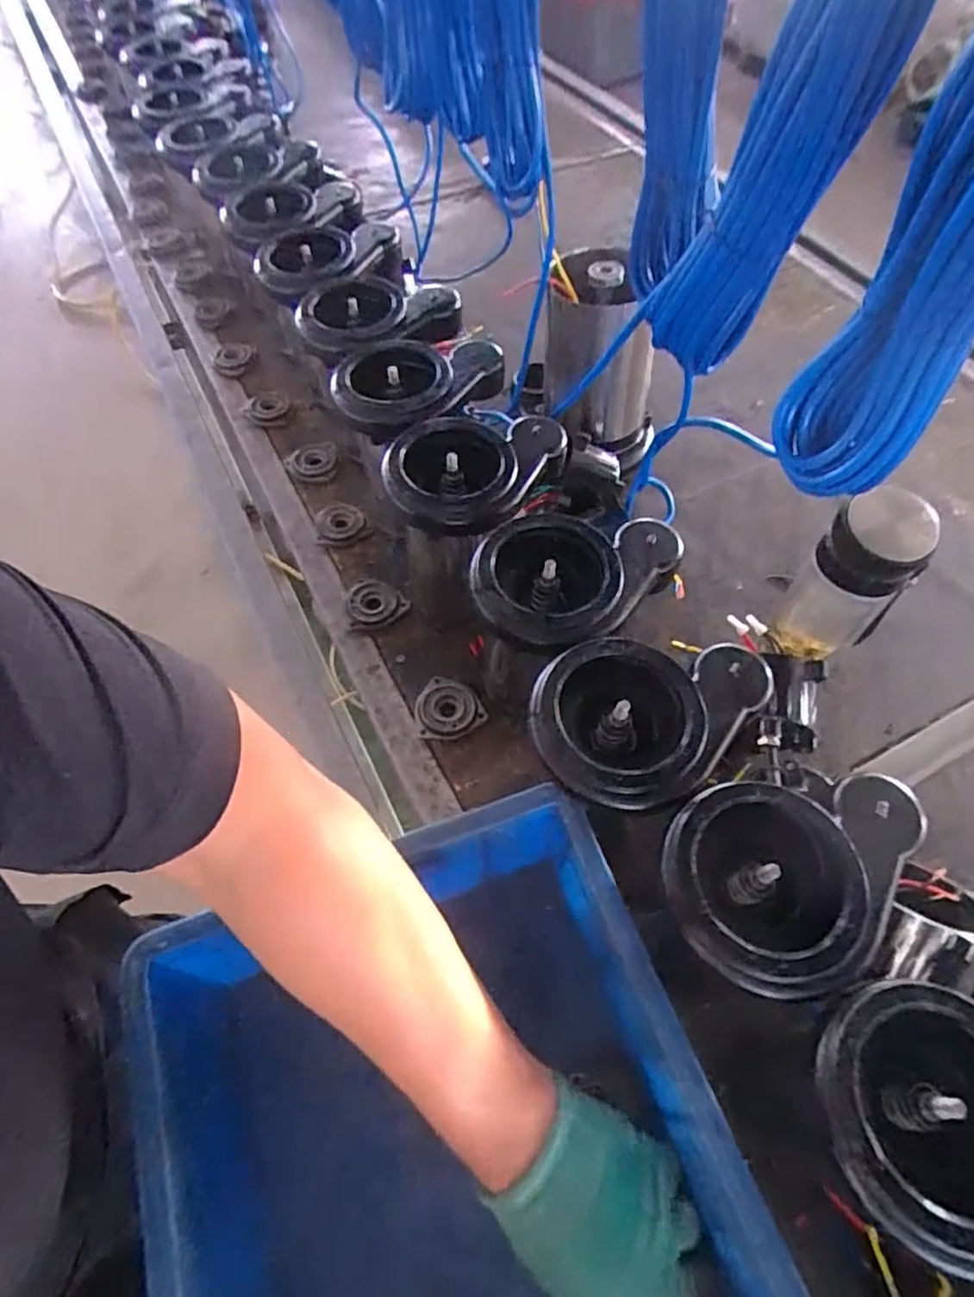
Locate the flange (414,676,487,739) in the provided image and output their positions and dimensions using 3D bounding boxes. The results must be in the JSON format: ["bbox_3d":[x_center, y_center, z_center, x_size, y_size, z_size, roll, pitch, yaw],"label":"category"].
[{"bbox_3d":[-0.037,0.057,0.636,0.064,0.014,0.061,0,58,0],"label":"flange"}]

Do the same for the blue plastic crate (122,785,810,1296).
[{"bbox_3d":[-0.021,0.339,0.389,0.313,0.171,0.391,-19,59,-10],"label":"blue plastic crate"}]

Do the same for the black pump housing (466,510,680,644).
[{"bbox_3d":[0.074,-0.052,0.514,0.166,0.051,0.111,-9,58,-6],"label":"black pump housing"}]

